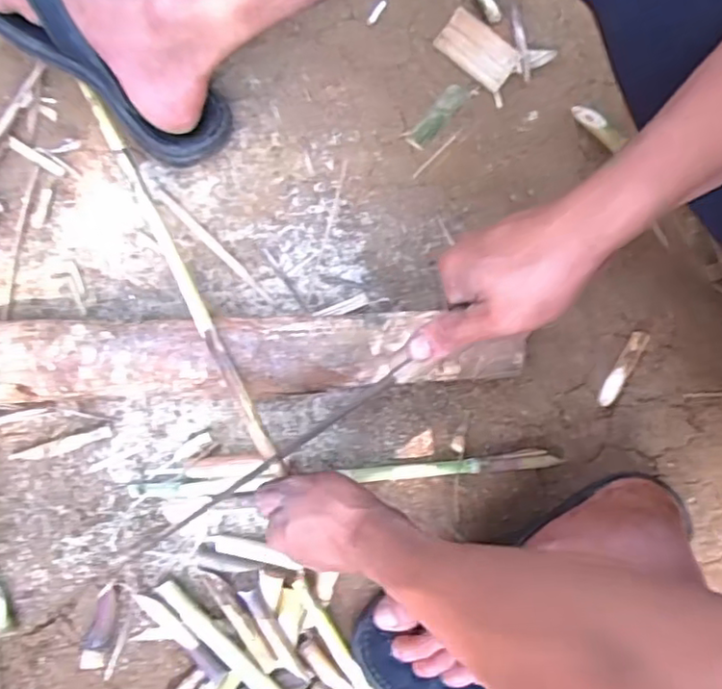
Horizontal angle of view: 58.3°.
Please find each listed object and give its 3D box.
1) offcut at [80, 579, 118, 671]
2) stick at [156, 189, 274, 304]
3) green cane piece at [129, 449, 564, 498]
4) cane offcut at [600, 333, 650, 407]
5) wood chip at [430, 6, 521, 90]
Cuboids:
[{"bbox_3d":[-0.204,0.221,0.510,0.021,0.017,0.062,10,77,1],"label":"offcut"},{"bbox_3d":[-0.134,-0.090,0.588,0.151,0.004,0.010,44,80,8],"label":"stick"},{"bbox_3d":[-0.012,0.110,0.546,0.359,0.014,0.015,-5,77,-2],"label":"green cane piece"},{"bbox_3d":[0.230,0.021,0.570,0.015,0.015,0.074,32,78,6],"label":"cane offcut"},{"bbox_3d":[0.115,-0.294,0.644,0.080,0.006,0.043,38,111,-1],"label":"wood chip"}]

